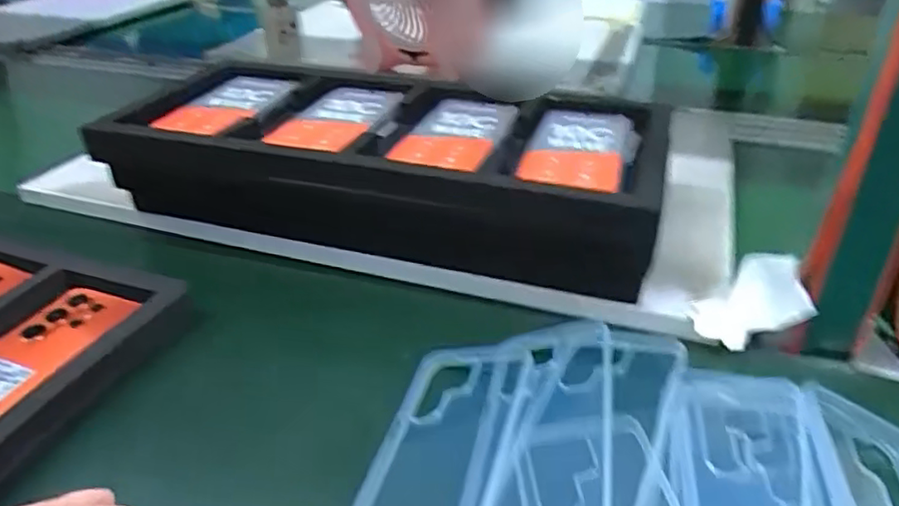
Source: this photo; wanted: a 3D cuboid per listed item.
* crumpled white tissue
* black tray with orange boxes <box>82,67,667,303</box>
[{"bbox_3d":[0.219,0.033,0.492,0.071,0.052,0.062,5,32,7],"label":"crumpled white tissue"},{"bbox_3d":[-0.057,-0.079,0.625,0.489,0.100,0.222,10,33,15],"label":"black tray with orange boxes"}]

